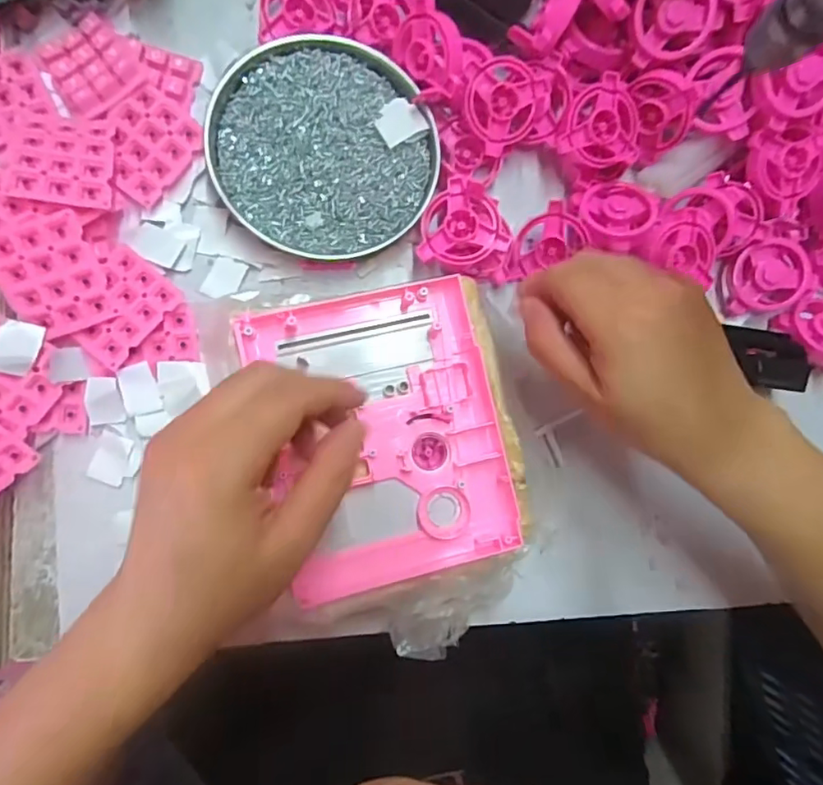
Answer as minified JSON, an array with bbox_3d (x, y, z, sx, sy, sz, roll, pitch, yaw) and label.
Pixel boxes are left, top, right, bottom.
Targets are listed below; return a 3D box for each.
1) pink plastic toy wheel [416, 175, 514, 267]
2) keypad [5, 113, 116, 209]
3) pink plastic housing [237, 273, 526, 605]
[{"bbox_3d":[0.027,-0.103,0.337,0.052,0.021,0.051,0,88,-8],"label":"pink plastic toy wheel"},{"bbox_3d":[-0.193,-0.130,0.305,0.049,0.008,0.054,3,74,-18],"label":"keypad"},{"bbox_3d":[-0.016,0.025,0.317,0.129,0.018,0.163,-13,90,-8],"label":"pink plastic housing"}]

